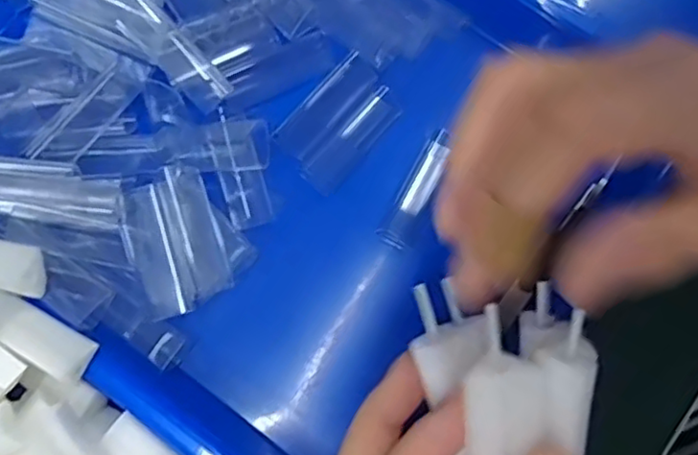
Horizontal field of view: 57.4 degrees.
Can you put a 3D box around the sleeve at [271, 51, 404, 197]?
[{"bbox_3d":[-0.005,-0.049,0.299,0.035,0.016,0.058,41,79,8],"label":"sleeve"}]

